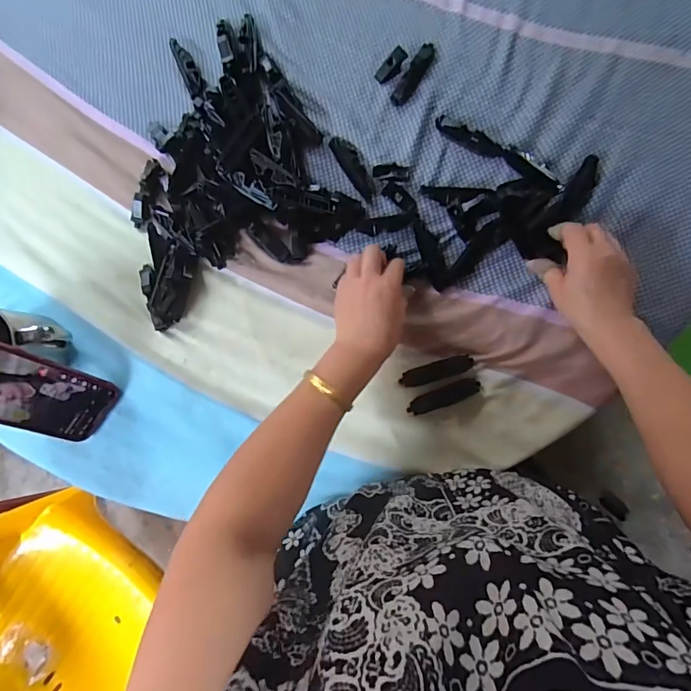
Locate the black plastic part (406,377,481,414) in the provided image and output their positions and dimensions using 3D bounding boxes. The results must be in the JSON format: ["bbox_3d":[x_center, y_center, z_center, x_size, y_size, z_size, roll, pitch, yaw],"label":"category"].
[{"bbox_3d":[0.108,0.056,0.508,0.081,0.004,0.021,-21,83,2],"label":"black plastic part"}]

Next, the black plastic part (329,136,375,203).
[{"bbox_3d":[0.011,-0.203,0.524,0.025,0.016,0.079,-30,83,1],"label":"black plastic part"}]

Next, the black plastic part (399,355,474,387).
[{"bbox_3d":[0.100,0.028,0.509,0.081,0.006,0.020,-19,83,2],"label":"black plastic part"}]

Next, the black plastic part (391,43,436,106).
[{"bbox_3d":[0.078,-0.312,0.525,0.018,0.017,0.080,31,87,6],"label":"black plastic part"}]

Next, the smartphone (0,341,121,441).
[{"bbox_3d":[-0.321,0.049,0.472,0.015,0.161,0.077,36,88,40],"label":"smartphone"}]

